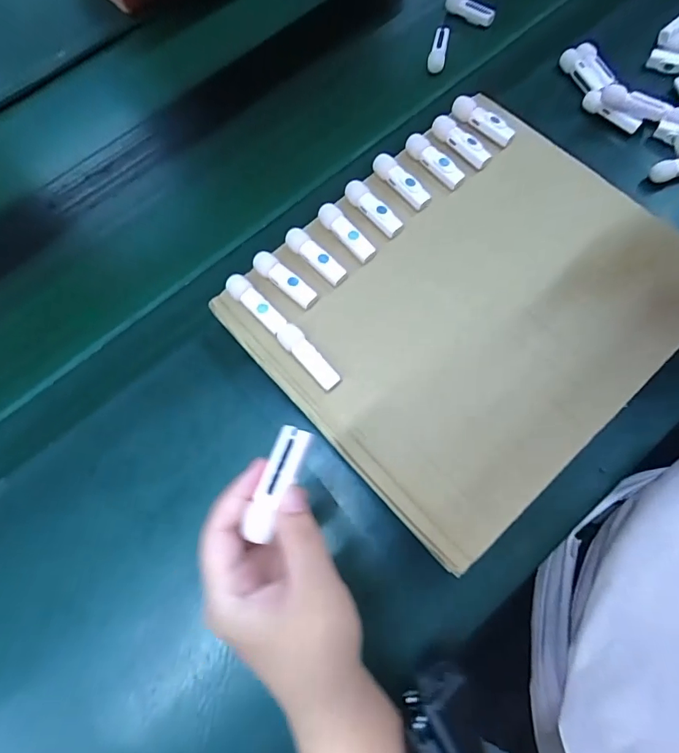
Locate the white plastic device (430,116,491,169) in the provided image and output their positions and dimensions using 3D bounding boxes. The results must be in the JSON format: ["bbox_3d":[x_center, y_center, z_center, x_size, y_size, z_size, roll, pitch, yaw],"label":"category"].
[{"bbox_3d":[0.113,-0.222,0.422,0.019,0.013,0.065,-41,71,-10],"label":"white plastic device"}]

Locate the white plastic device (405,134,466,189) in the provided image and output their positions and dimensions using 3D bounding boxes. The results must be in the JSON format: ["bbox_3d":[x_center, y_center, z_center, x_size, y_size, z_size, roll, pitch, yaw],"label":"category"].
[{"bbox_3d":[0.089,-0.200,0.416,0.020,0.013,0.064,-34,70,-7],"label":"white plastic device"}]

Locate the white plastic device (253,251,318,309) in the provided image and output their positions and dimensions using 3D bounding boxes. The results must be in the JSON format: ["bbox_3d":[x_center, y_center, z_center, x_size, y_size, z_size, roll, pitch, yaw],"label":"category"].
[{"bbox_3d":[-0.048,-0.083,0.386,0.064,0.010,0.021,41,78,18],"label":"white plastic device"}]

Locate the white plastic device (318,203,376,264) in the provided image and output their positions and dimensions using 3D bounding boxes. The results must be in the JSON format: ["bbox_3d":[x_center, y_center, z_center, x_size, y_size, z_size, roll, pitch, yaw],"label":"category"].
[{"bbox_3d":[0.007,-0.127,0.398,0.020,0.014,0.062,-36,70,-8],"label":"white plastic device"}]

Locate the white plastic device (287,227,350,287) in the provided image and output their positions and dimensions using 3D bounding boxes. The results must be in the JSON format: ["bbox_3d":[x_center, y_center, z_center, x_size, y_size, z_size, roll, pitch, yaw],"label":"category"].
[{"bbox_3d":[-0.021,-0.105,0.394,0.020,0.012,0.064,-42,71,-10],"label":"white plastic device"}]

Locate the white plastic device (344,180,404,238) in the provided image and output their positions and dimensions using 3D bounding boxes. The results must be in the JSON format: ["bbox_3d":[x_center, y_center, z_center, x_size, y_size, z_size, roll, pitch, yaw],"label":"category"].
[{"bbox_3d":[0.030,-0.152,0.405,0.020,0.013,0.064,-37,70,-8],"label":"white plastic device"}]

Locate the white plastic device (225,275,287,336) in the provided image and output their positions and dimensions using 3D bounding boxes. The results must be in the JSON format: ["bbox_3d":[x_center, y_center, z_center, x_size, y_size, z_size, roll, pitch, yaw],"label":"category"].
[{"bbox_3d":[-0.071,-0.062,0.379,0.019,0.009,0.063,-42,71,-10],"label":"white plastic device"}]

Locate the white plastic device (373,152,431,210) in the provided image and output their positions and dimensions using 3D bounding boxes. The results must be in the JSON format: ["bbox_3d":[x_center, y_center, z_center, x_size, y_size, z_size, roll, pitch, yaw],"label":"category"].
[{"bbox_3d":[0.057,-0.180,0.412,0.019,0.013,0.064,-37,70,-8],"label":"white plastic device"}]

